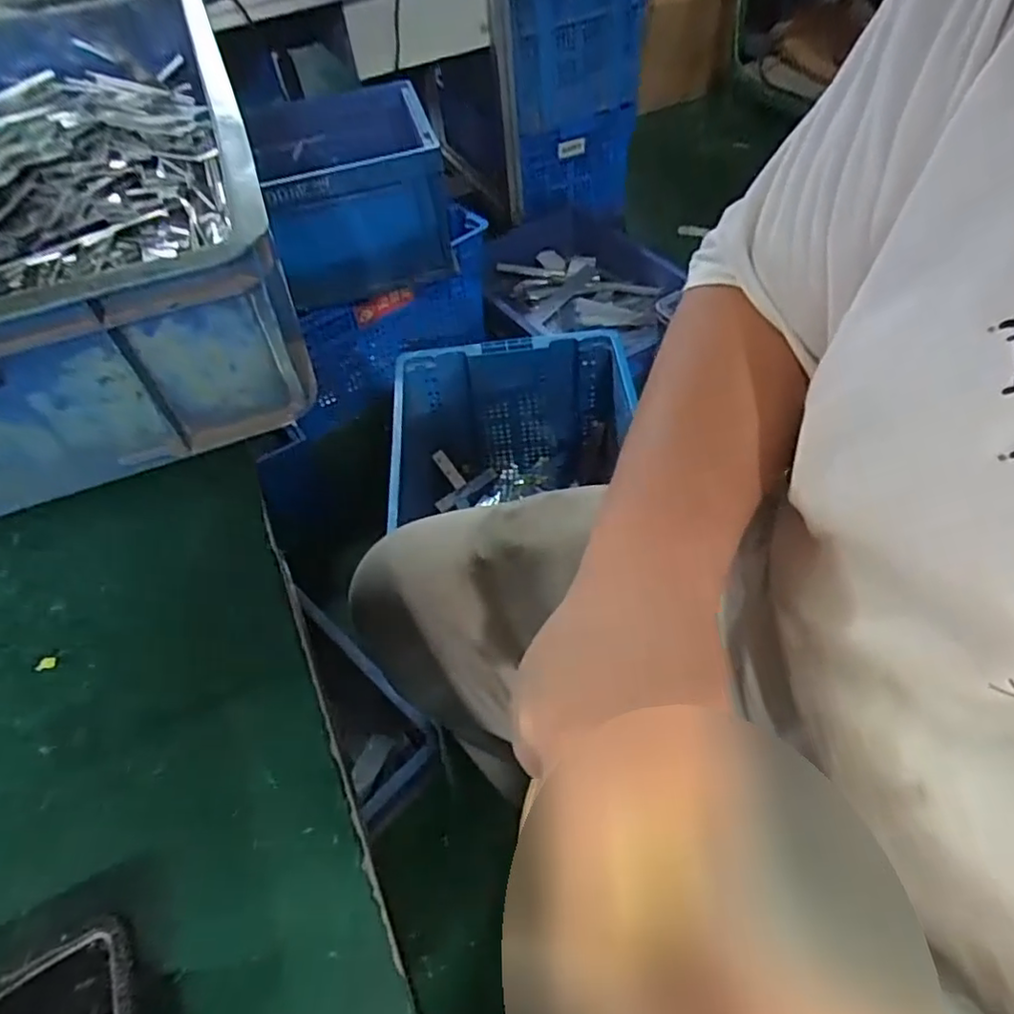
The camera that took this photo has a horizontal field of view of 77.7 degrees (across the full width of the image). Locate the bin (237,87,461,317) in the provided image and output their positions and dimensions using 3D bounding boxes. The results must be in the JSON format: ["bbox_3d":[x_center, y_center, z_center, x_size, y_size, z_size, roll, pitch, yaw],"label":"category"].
[{"bbox_3d":[-0.312,-0.648,1.303,0.340,0.262,0.419,-16,53,-6],"label":"bin"}]

